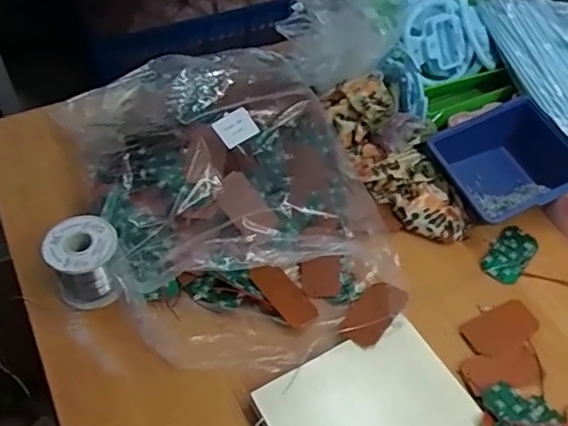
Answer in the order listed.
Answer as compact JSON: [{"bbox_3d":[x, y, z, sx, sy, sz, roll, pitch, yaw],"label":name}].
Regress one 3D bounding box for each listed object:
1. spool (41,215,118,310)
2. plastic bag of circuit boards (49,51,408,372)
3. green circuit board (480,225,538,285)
[{"bbox_3d":[-0.182,0.046,0.534,0.061,0.061,0.059,1,51,-2],"label":"spool"},{"bbox_3d":[-0.054,-0.030,0.579,0.275,0.089,0.379,-17,54,-16],"label":"plastic bag of circuit boards"},{"bbox_3d":[0.236,0.043,0.604,0.039,0.005,0.075,33,57,22],"label":"green circuit board"}]

